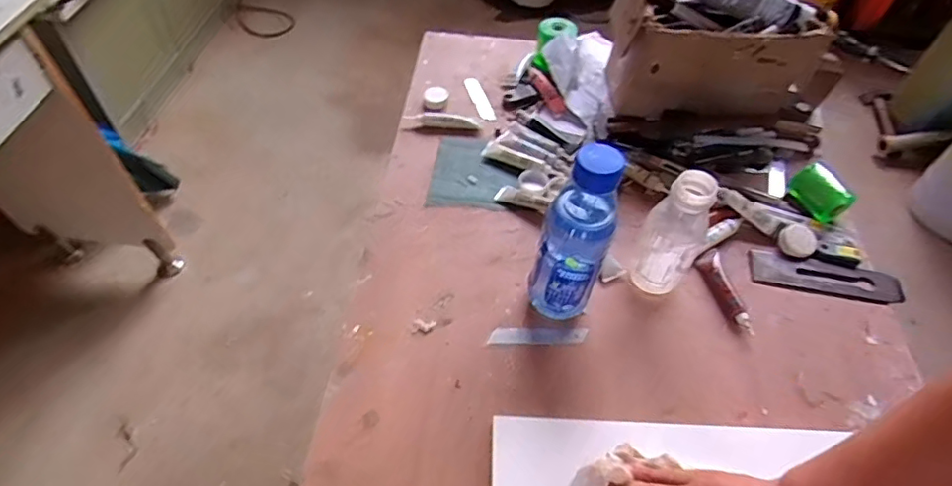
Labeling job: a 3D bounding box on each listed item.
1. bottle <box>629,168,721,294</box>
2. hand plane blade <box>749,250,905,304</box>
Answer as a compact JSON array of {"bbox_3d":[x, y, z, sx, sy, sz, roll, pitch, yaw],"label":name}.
[{"bbox_3d":[0.205,-0.010,0.576,0.062,0.145,0.066,28,55,16],"label":"bottle"},{"bbox_3d":[0.408,0.040,0.645,0.174,0.009,0.047,9,52,2],"label":"hand plane blade"}]

